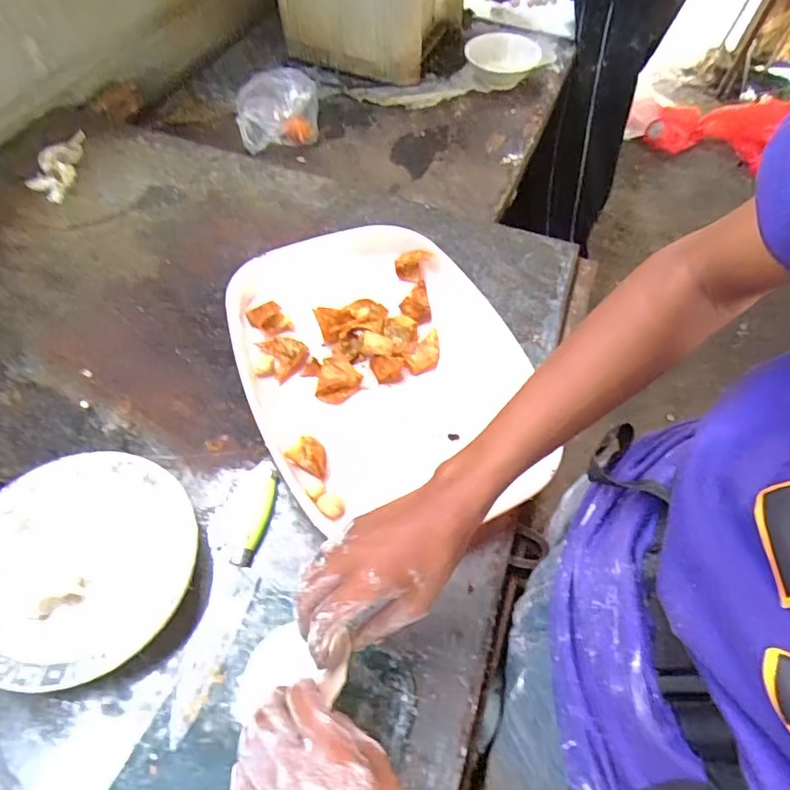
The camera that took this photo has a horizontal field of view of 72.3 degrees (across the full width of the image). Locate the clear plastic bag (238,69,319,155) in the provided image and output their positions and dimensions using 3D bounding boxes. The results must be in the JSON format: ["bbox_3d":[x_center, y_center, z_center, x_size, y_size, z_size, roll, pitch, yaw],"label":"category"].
[{"bbox_3d":[-0.210,-0.498,0.950,0.143,0.100,0.117,0,56,-5],"label":"clear plastic bag"}]

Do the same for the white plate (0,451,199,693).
[{"bbox_3d":[-0.280,0.146,0.482,0.194,0.046,0.195,2,56,-4],"label":"white plate"}]

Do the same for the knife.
[{"bbox_3d":[-0.148,0.172,0.494,0.041,0.016,0.237,12,56,3],"label":"knife"}]

